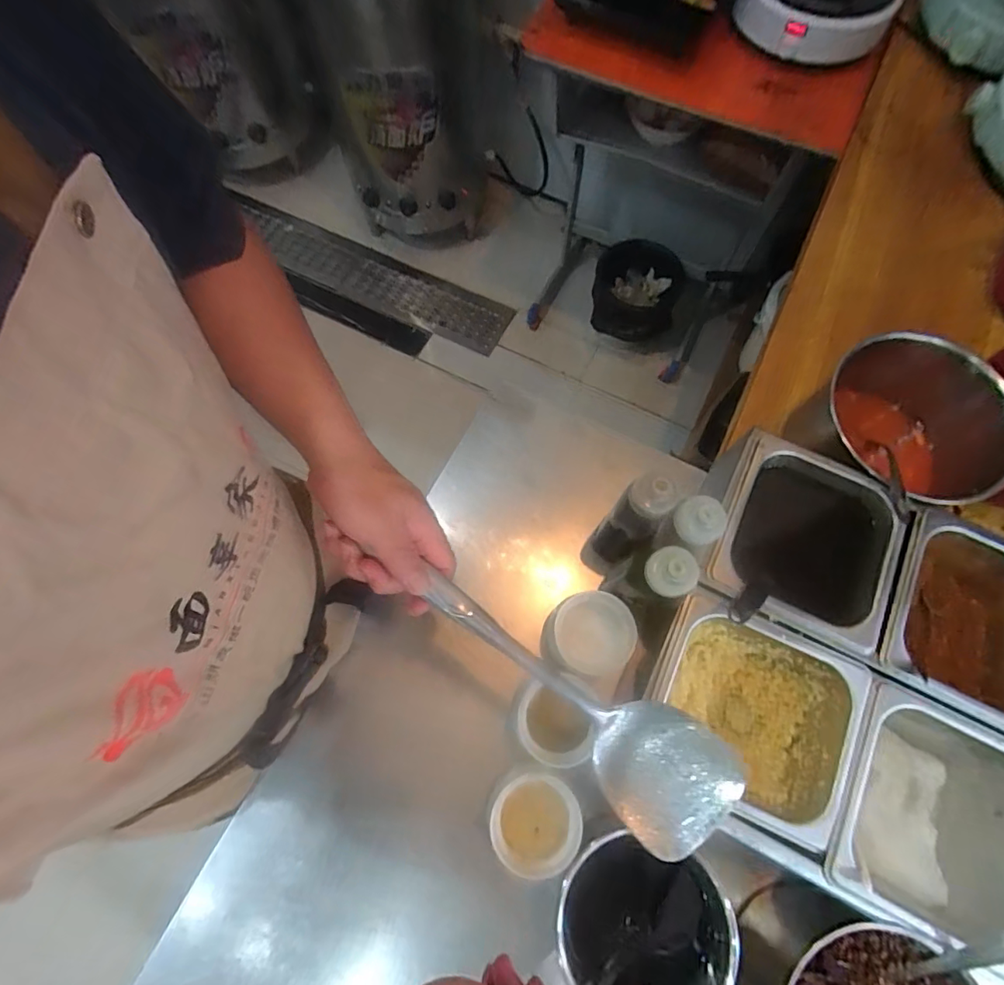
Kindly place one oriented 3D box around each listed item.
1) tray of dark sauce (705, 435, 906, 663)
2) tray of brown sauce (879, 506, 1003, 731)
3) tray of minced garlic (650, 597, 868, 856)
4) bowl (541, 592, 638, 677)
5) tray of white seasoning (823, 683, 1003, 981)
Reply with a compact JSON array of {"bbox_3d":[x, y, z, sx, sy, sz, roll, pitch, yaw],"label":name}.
[{"bbox_3d":[0.300,0.057,0.539,0.165,0.103,0.172,26,75,8],"label":"tray of dark sauce"},{"bbox_3d":[0.452,0.130,0.514,0.167,0.095,0.180,28,75,8],"label":"tray of brown sauce"},{"bbox_3d":[0.219,0.204,0.479,0.171,0.089,0.159,24,74,7],"label":"tray of minced garlic"},{"bbox_3d":[0.091,0.151,0.545,0.092,0.070,0.080,13,73,4],"label":"bowl"},{"bbox_3d":[0.368,0.286,0.467,0.160,0.103,0.172,28,75,8],"label":"tray of white seasoning"}]

